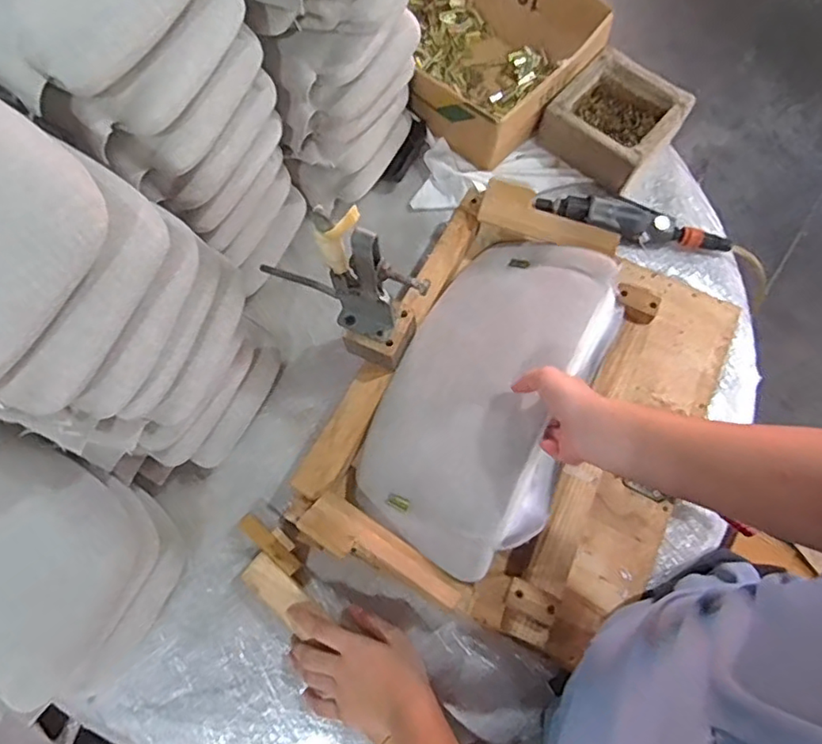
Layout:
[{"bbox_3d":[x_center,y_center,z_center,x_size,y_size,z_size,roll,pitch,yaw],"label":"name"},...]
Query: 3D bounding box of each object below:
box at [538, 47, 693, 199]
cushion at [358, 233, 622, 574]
[{"bbox_3d":[0.313,-0.383,0.894,0.168,0.071,0.174,39,76,13],"label":"box"},{"bbox_3d":[0.100,0.021,0.724,0.223,0.088,0.378,24,73,9],"label":"cushion"}]

